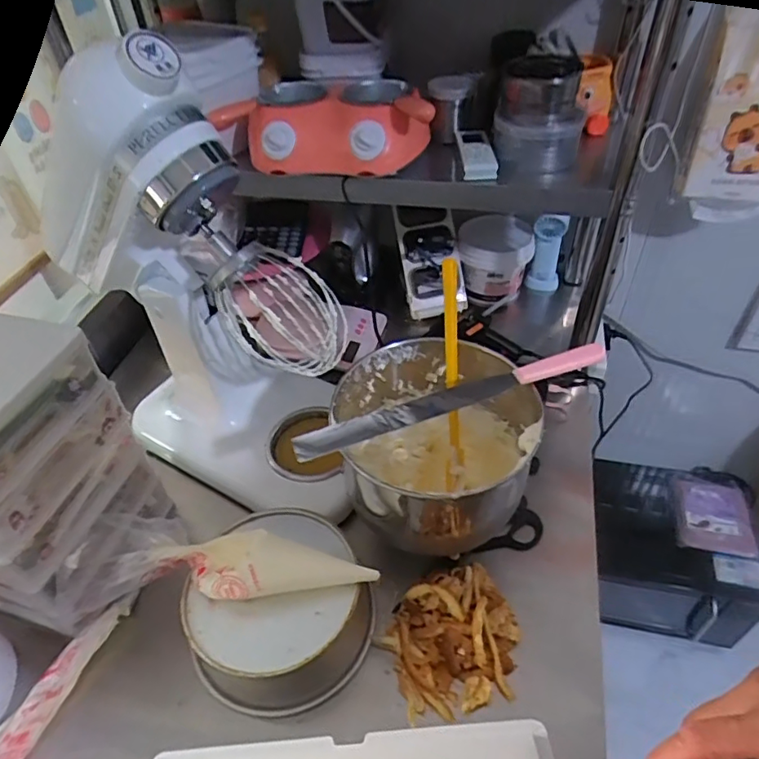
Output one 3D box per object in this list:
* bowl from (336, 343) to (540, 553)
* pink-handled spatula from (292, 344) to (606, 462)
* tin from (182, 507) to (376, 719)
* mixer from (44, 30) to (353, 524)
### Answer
[{"bbox_3d":[0.060,0.082,0.653,0.220,0.159,0.211,-2,45,2],"label":"bowl"},{"bbox_3d":[0.077,0.015,0.591,0.342,0.031,0.034,-16,46,-12],"label":"pink-handled spatula"},{"bbox_3d":[-0.112,0.248,0.616,0.175,0.091,0.189,-2,45,2],"label":"tin"},{"bbox_3d":[-0.197,-0.093,0.652,0.401,0.478,0.194,25,51,26],"label":"mixer"}]

